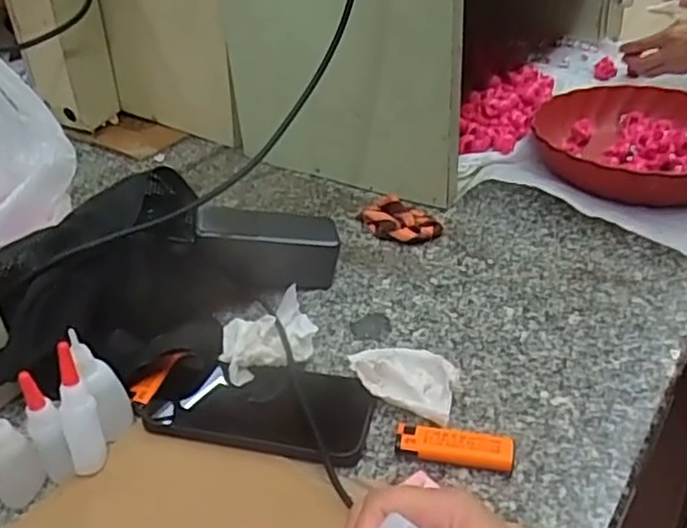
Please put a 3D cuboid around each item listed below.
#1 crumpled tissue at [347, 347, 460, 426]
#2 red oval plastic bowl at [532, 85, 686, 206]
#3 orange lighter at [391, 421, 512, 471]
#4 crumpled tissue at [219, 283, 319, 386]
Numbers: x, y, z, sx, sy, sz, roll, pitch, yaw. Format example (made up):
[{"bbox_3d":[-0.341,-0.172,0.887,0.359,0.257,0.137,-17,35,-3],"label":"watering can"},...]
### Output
[{"bbox_3d":[0.046,0.085,0.535,0.091,0.025,0.066,14,39,23],"label":"crumpled tissue"},{"bbox_3d":[0.352,-0.138,0.813,0.237,0.059,0.251,3,36,10],"label":"red oval plastic bowl"},{"bbox_3d":[0.078,0.127,0.481,0.079,0.015,0.025,5,36,11],"label":"orange lighter"},{"bbox_3d":[-0.064,0.056,0.579,0.077,0.041,0.104,-8,35,-6],"label":"crumpled tissue"}]

